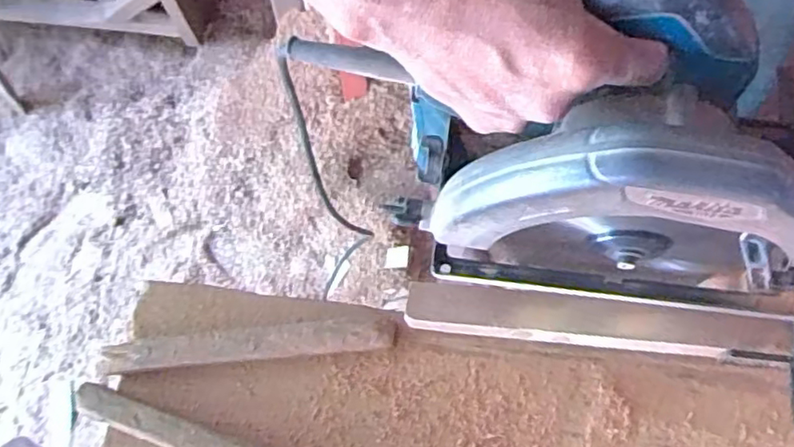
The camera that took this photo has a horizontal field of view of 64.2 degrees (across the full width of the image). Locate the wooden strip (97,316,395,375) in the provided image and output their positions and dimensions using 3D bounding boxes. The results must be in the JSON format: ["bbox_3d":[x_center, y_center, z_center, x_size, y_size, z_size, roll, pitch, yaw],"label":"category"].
[{"bbox_3d":[-0.113,0.089,0.474,0.216,0.021,0.026,-4,70,-4],"label":"wooden strip"}]

